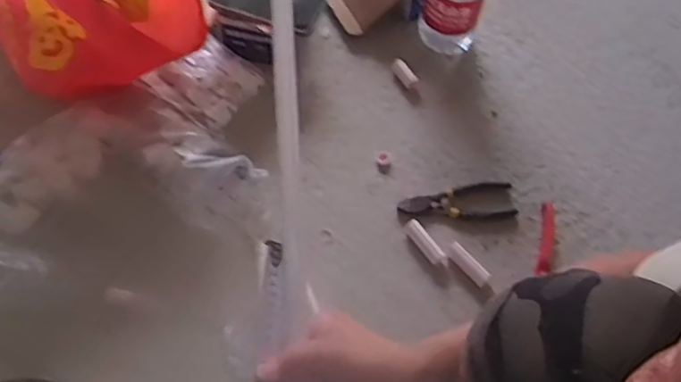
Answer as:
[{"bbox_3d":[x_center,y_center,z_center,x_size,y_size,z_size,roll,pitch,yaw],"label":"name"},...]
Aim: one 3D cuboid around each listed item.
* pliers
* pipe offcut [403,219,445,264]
[{"bbox_3d":[0.159,0.019,0.851,0.157,0.011,0.055,-5,67,-6],"label":"pliers"},{"bbox_3d":[0.109,0.066,0.817,0.022,0.015,0.063,-34,70,-18],"label":"pipe offcut"}]

